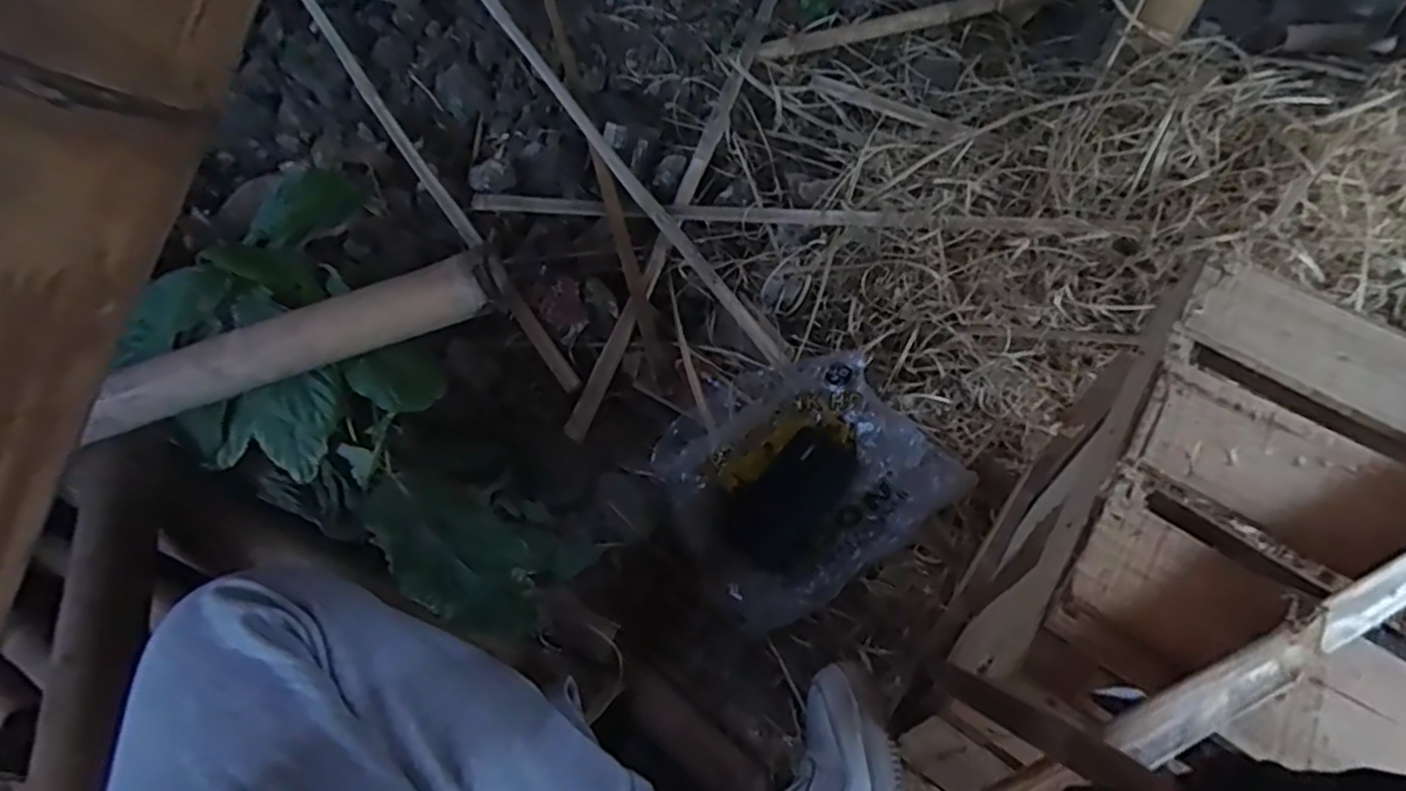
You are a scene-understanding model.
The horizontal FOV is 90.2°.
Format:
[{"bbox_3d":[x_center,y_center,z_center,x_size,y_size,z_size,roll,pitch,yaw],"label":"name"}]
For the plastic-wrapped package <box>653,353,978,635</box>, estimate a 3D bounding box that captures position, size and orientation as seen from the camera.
[{"bbox_3d":[0.095,0.083,0.771,0.281,0.064,0.262,-30,63,-17],"label":"plastic-wrapped package"}]

